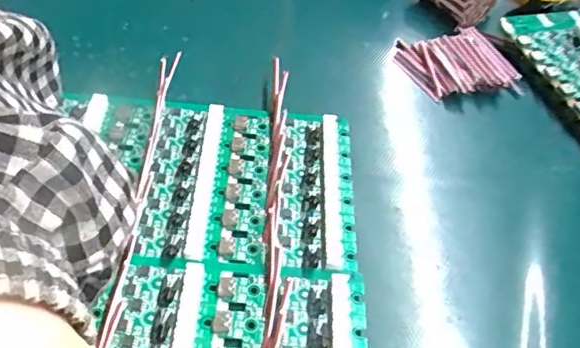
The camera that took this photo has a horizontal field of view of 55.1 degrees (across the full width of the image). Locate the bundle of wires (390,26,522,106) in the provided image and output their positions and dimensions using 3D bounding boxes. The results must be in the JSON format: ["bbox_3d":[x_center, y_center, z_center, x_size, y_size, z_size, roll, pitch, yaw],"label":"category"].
[{"bbox_3d":[0.103,-0.070,0.350,0.064,0.014,0.053,-11,51,-15],"label":"bundle of wires"}]

